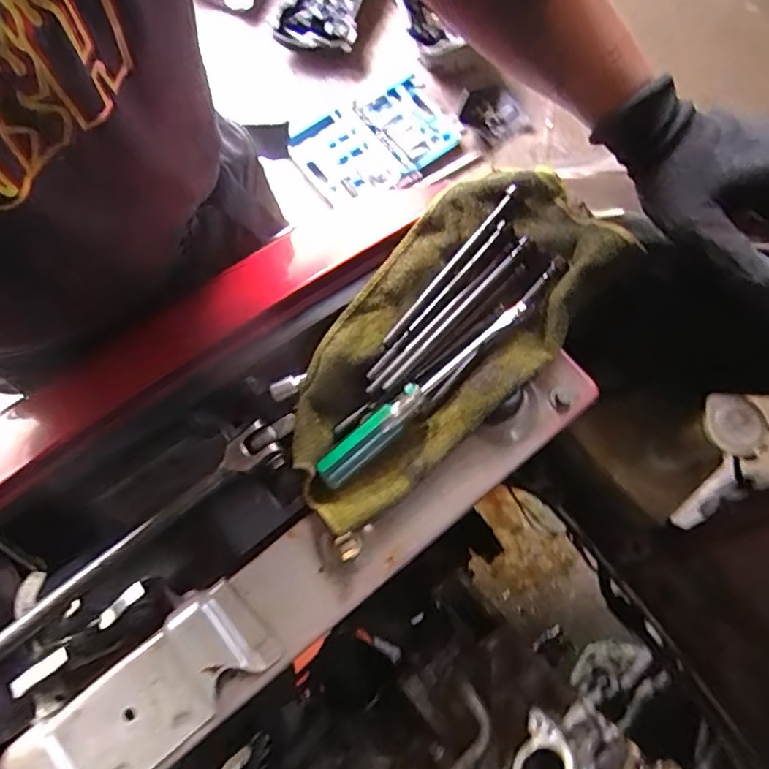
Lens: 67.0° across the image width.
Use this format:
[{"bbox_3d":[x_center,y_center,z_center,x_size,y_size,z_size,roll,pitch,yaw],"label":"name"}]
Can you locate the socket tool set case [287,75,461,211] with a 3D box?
[{"bbox_3d":[-0.031,-0.632,1.510,0.401,0.038,0.280,-28,77,-9],"label":"socket tool set case"}]

